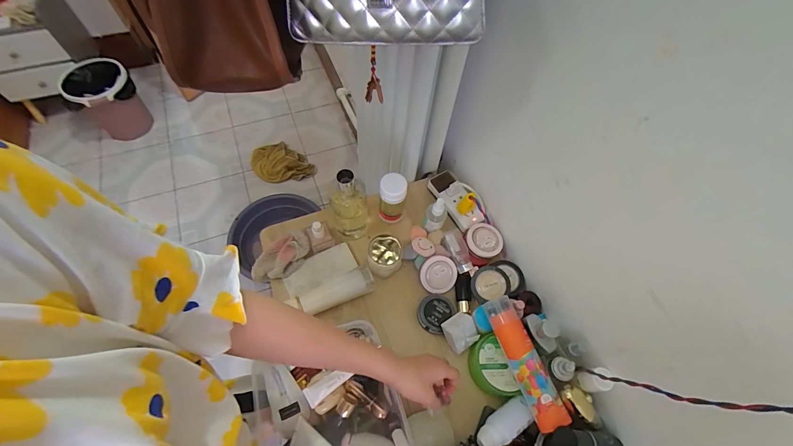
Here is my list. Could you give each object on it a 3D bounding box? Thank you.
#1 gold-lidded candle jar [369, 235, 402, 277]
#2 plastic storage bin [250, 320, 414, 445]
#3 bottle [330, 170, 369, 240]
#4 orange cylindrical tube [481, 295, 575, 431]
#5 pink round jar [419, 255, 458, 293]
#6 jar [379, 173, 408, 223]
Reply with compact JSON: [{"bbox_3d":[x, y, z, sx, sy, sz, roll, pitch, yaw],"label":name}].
[{"bbox_3d":[-0.022,0.064,0.665,0.060,0.065,0.060,1,61,-3],"label":"gold-lidded candle jar"},{"bbox_3d":[-0.095,0.304,0.526,0.205,0.087,0.255,-19,64,-13],"label":"plastic storage bin"},{"bbox_3d":[-0.086,-0.031,0.658,0.063,0.185,0.063,-5,62,-6],"label":"bottle"},{"bbox_3d":[0.199,0.218,0.562,0.046,0.056,0.197,-16,63,-12],"label":"orange cylindrical tube"},{"bbox_3d":[0.080,0.099,0.669,0.068,0.014,0.070,44,95,-10],"label":"pink round jar"},{"bbox_3d":[-0.008,-0.045,0.696,0.050,0.124,0.042,3,61,-2],"label":"jar"}]

